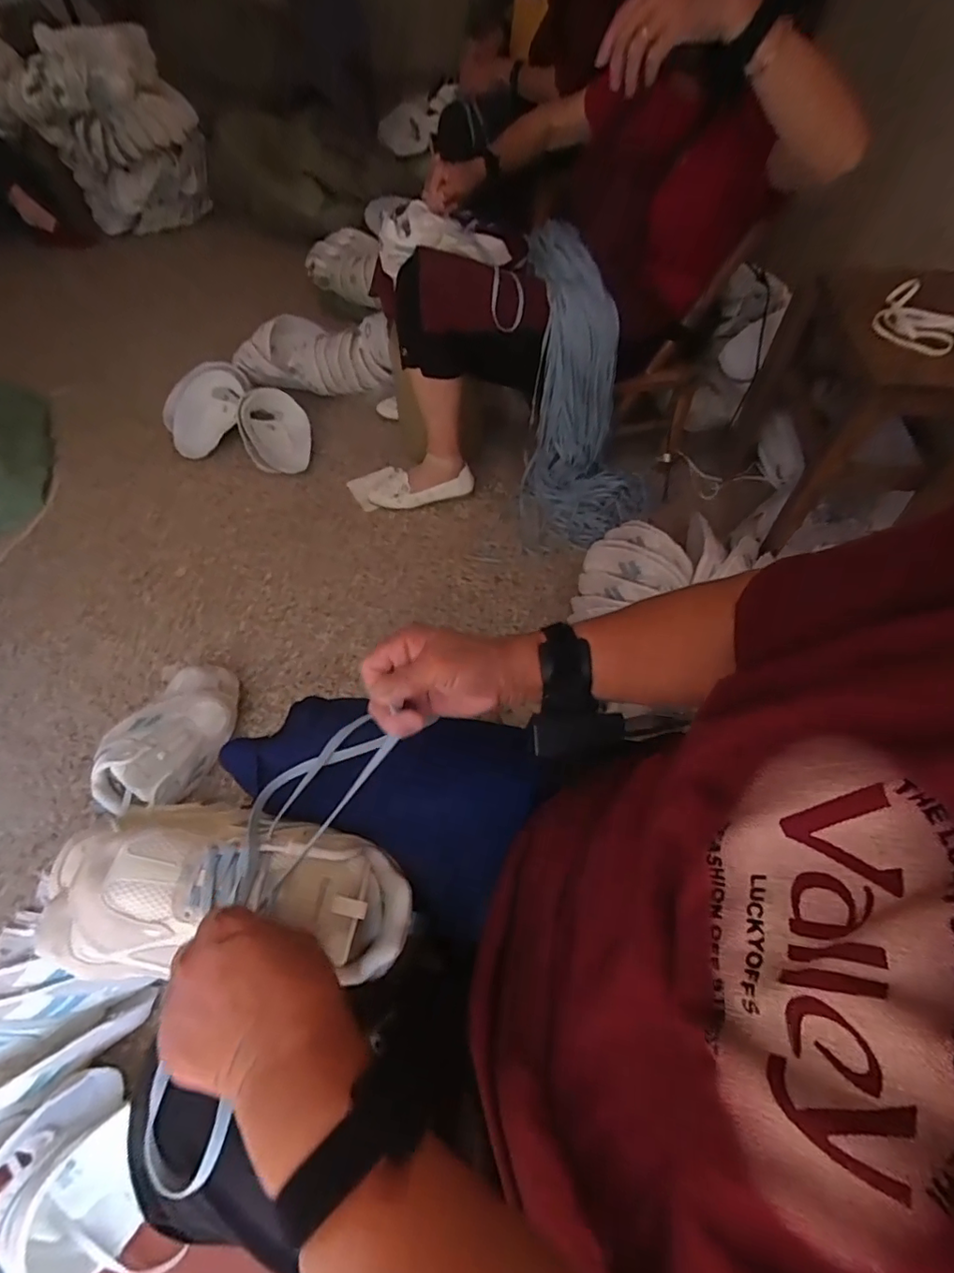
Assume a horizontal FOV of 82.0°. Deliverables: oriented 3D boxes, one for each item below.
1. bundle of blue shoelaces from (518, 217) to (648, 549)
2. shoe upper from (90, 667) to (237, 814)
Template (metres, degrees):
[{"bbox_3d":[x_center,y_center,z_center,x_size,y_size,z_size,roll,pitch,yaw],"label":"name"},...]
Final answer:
[{"bbox_3d":[0.212,-0.475,1.087,0.267,0.546,0.172,-12,35,-8],"label":"bundle of blue shoelaces"},{"bbox_3d":[-0.484,0.153,0.886,0.133,0.118,0.277,15,57,10],"label":"shoe upper"}]

